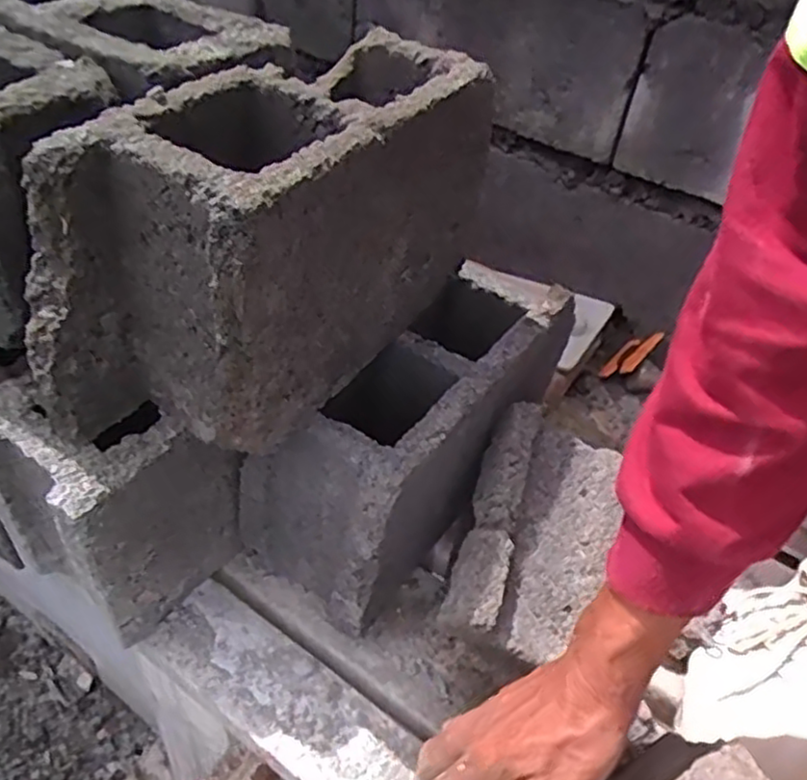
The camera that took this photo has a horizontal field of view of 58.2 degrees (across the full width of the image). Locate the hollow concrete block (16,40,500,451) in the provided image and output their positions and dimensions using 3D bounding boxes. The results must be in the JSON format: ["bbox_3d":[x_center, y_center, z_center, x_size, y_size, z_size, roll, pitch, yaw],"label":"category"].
[{"bbox_3d":[-0.074,-0.099,0.471,0.121,0.179,0.308,25,45,19],"label":"hollow concrete block"}]

